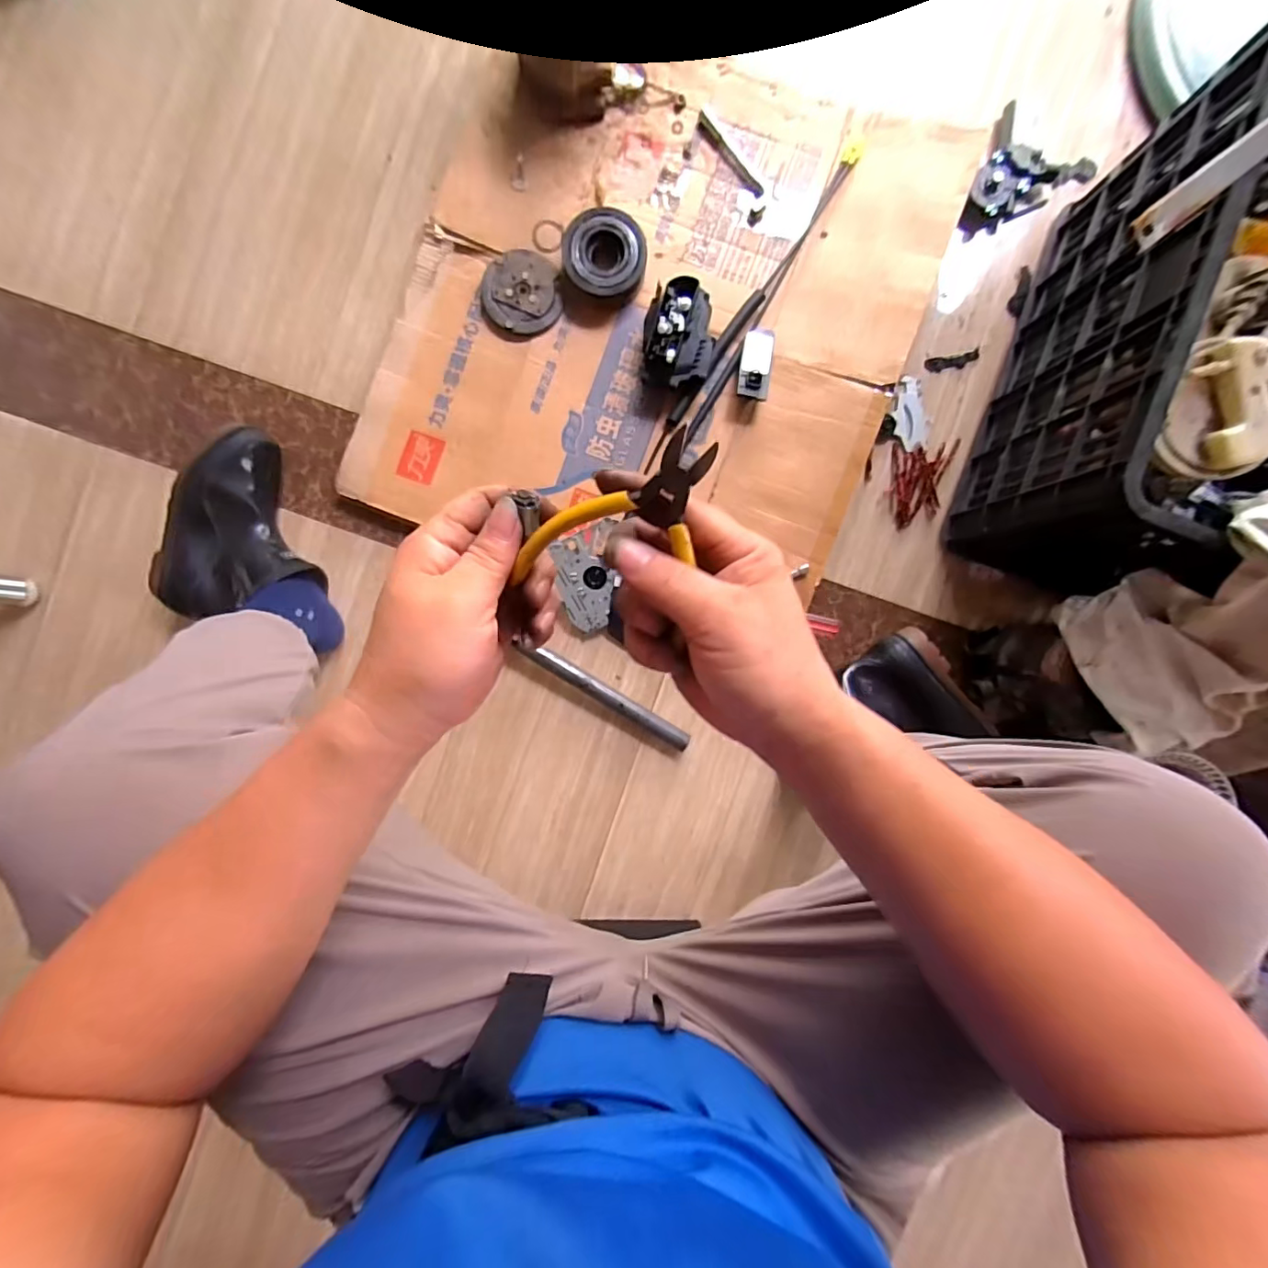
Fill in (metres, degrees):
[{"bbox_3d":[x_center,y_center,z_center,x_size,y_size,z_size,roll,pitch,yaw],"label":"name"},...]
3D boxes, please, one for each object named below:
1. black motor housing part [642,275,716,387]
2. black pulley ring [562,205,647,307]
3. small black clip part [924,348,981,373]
[{"bbox_3d":[0.055,-0.368,0.685,0.090,0.064,0.115,-5,92,-1],"label":"black motor housing part"},{"bbox_3d":[-0.037,-0.481,0.698,0.103,0.040,0.094,0,92,-1],"label":"black pulley ring"},{"bbox_3d":[0.430,-0.367,0.735,0.072,0.006,0.021,-11,92,-1],"label":"small black clip part"}]

